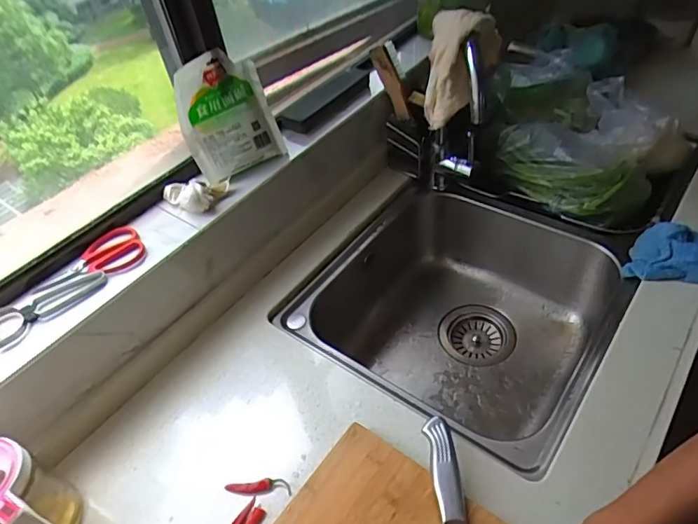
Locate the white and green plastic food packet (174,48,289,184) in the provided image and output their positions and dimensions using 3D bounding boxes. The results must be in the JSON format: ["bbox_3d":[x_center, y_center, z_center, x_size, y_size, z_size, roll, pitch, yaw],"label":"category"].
[{"bbox_3d":[-0.181,-0.219,0.750,0.138,0.171,0.028,-31,23,-24],"label":"white and green plastic food packet"}]

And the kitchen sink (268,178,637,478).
[{"bbox_3d":[0.189,0.105,0.852,0.427,0.214,0.452,25,53,29],"label":"kitchen sink"}]

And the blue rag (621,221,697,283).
[{"bbox_3d":[0.493,-0.013,0.729,0.137,0.040,0.124,27,54,30],"label":"blue rag"}]

